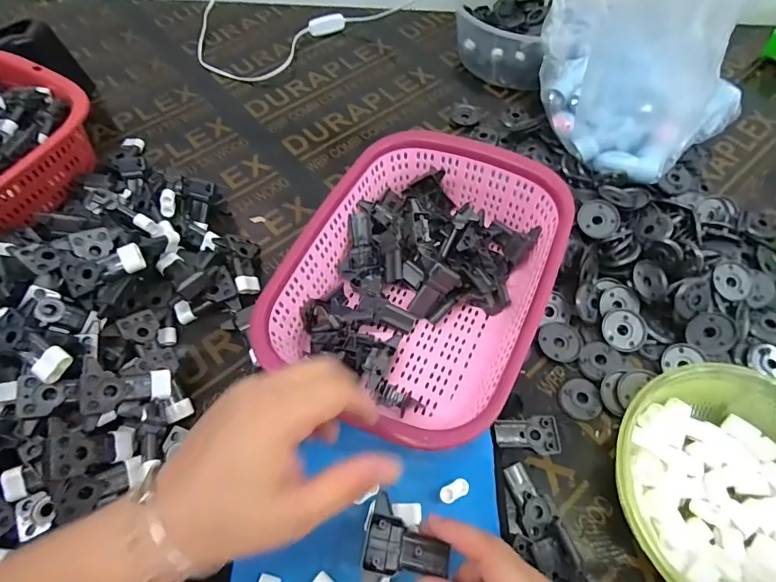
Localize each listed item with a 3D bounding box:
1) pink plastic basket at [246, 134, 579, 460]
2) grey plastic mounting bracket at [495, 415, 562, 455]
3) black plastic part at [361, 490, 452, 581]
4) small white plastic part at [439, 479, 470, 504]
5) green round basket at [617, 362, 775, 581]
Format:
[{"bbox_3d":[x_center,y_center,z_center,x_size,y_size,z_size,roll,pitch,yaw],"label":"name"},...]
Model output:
[{"bbox_3d":[0.032,-0.009,0.428,0.217,0.097,0.285,24,64,14],"label":"pink plastic basket"},{"bbox_3d":[0.127,0.130,0.397,0.059,0.012,0.033,0,61,1],"label":"grey plastic mounting bracket"},{"bbox_3d":[0.011,0.167,0.277,0.055,0.021,0.054,17,62,10],"label":"black plastic part"},{"bbox_3d":[0.056,0.169,0.369,0.026,0.009,0.013,-22,63,-11],"label":"small white plastic part"},{"bbox_3d":[0.271,0.158,0.348,0.181,0.062,0.194,0,61,1],"label":"green round basket"}]

